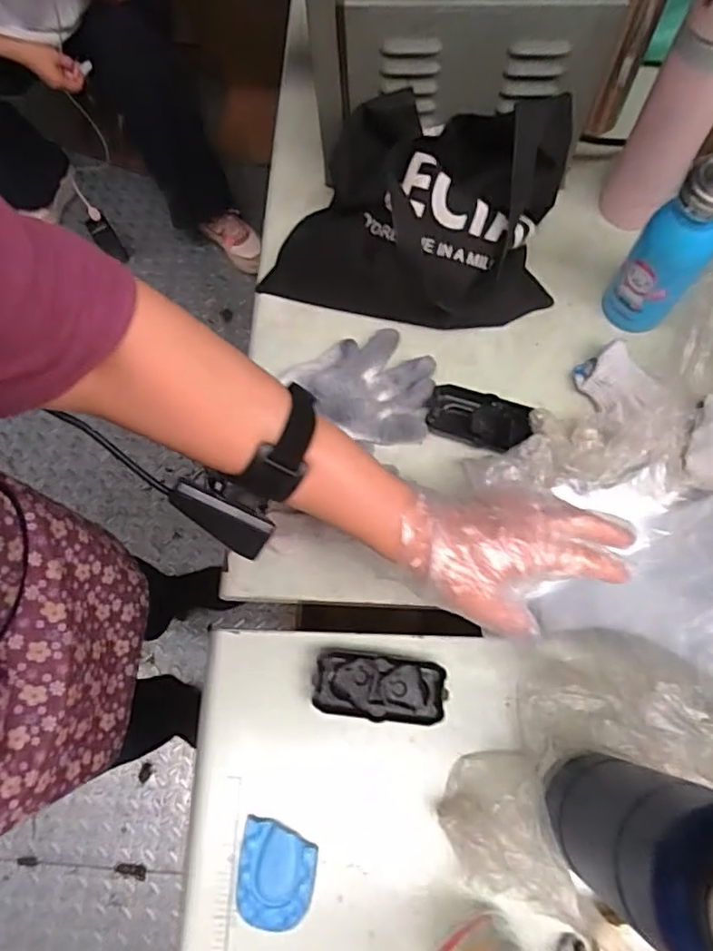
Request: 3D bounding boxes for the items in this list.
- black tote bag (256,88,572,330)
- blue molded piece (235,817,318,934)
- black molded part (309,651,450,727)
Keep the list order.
[{"bbox_3d":[0.062,-0.276,0.590,0.292,0.136,0.185,11,73,6],"label":"black tote bag"},{"bbox_3d":[-0.064,0.320,0.472,0.060,0.011,0.074,2,73,3],"label":"blue molded piece"},{"bbox_3d":[0.019,0.182,0.502,0.108,0.022,0.049,6,73,4],"label":"black molded part"}]

